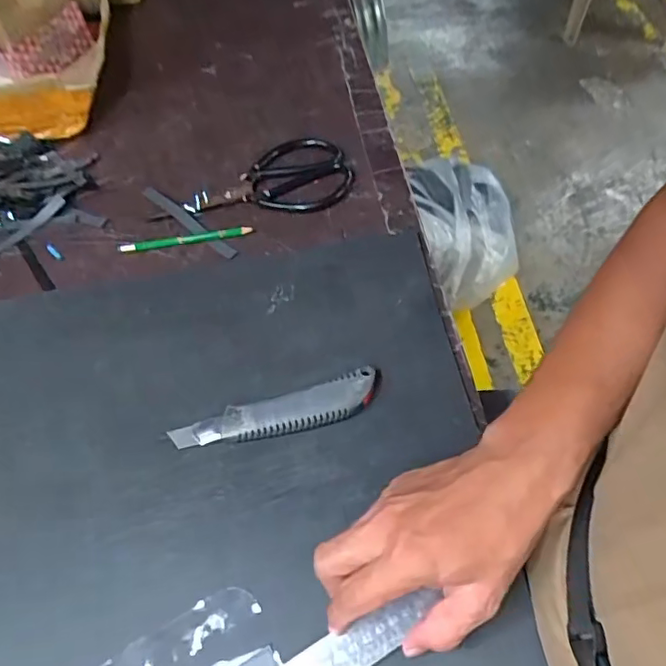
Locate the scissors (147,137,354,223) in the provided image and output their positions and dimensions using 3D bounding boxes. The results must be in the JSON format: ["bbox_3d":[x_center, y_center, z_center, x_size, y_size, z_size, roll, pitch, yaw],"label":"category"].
[{"bbox_3d":[-0.088,-0.159,0.601,0.212,0.014,0.108,-16,57,-5],"label":"scissors"}]

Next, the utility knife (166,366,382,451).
[{"bbox_3d":[-0.045,0.065,0.447,0.169,0.017,0.036,-14,56,-4],"label":"utility knife"}]

